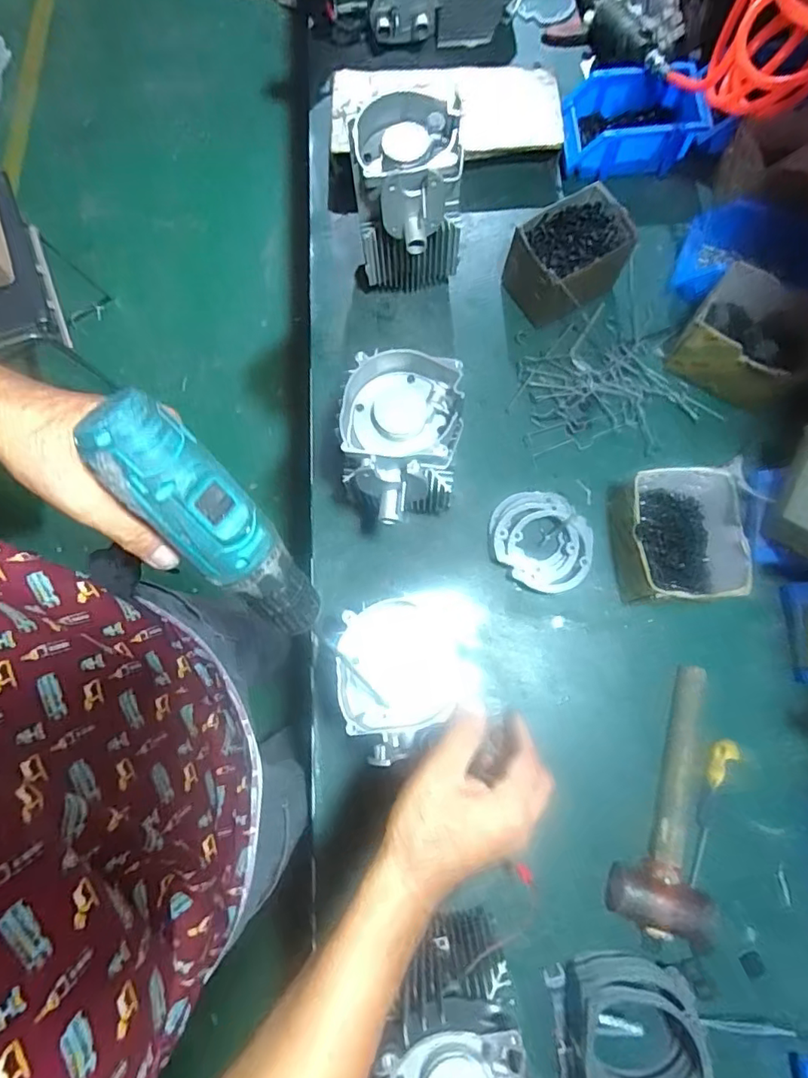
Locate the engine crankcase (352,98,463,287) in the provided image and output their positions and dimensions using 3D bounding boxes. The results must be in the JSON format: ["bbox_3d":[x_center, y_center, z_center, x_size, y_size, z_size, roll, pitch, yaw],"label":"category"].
[{"bbox_3d":[0.007,-0.405,0.699,0.125,0.216,0.162,1,79,0],"label":"engine crankcase"}]

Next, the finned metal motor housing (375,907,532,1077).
[{"bbox_3d":[0.042,0.452,0.494,0.116,0.194,0.148,-8,79,-2],"label":"finned metal motor housing"}]

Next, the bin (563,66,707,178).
[{"bbox_3d":[0.328,-0.603,0.805,0.186,0.083,0.111,0,79,0],"label":"bin"}]

